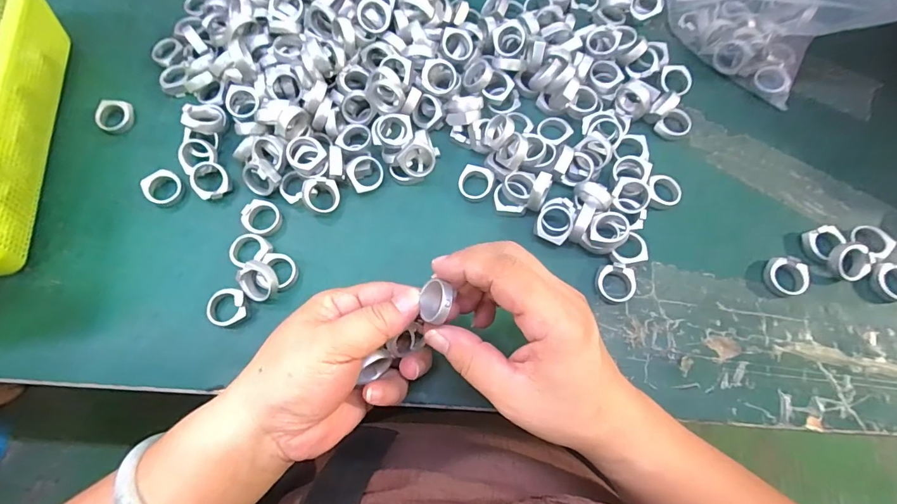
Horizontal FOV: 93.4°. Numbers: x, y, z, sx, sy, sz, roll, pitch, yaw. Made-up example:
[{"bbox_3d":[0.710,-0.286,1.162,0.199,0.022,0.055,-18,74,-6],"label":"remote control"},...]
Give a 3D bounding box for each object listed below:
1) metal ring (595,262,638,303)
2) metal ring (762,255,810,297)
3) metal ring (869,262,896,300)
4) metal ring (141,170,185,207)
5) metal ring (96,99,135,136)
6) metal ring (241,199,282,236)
[{"bbox_3d":[0.115,0.021,0.291,0.025,0.010,0.025,0,72,0],"label":"metal ring"},{"bbox_3d":[0.232,0.017,0.290,0.024,0.012,0.026,0,72,0],"label":"metal ring"},{"bbox_3d":[0.307,0.021,0.290,0.030,0.009,0.026,-5,72,-1],"label":"metal ring"},{"bbox_3d":[-0.211,-0.047,0.314,0.024,0.013,0.025,0,72,0],"label":"metal ring"},{"bbox_3d":[-0.264,-0.108,0.335,0.027,0.010,0.027,0,72,0],"label":"metal ring"},{"bbox_3d":[-0.136,-0.025,0.307,0.027,0.008,0.025,0,72,0],"label":"metal ring"}]

